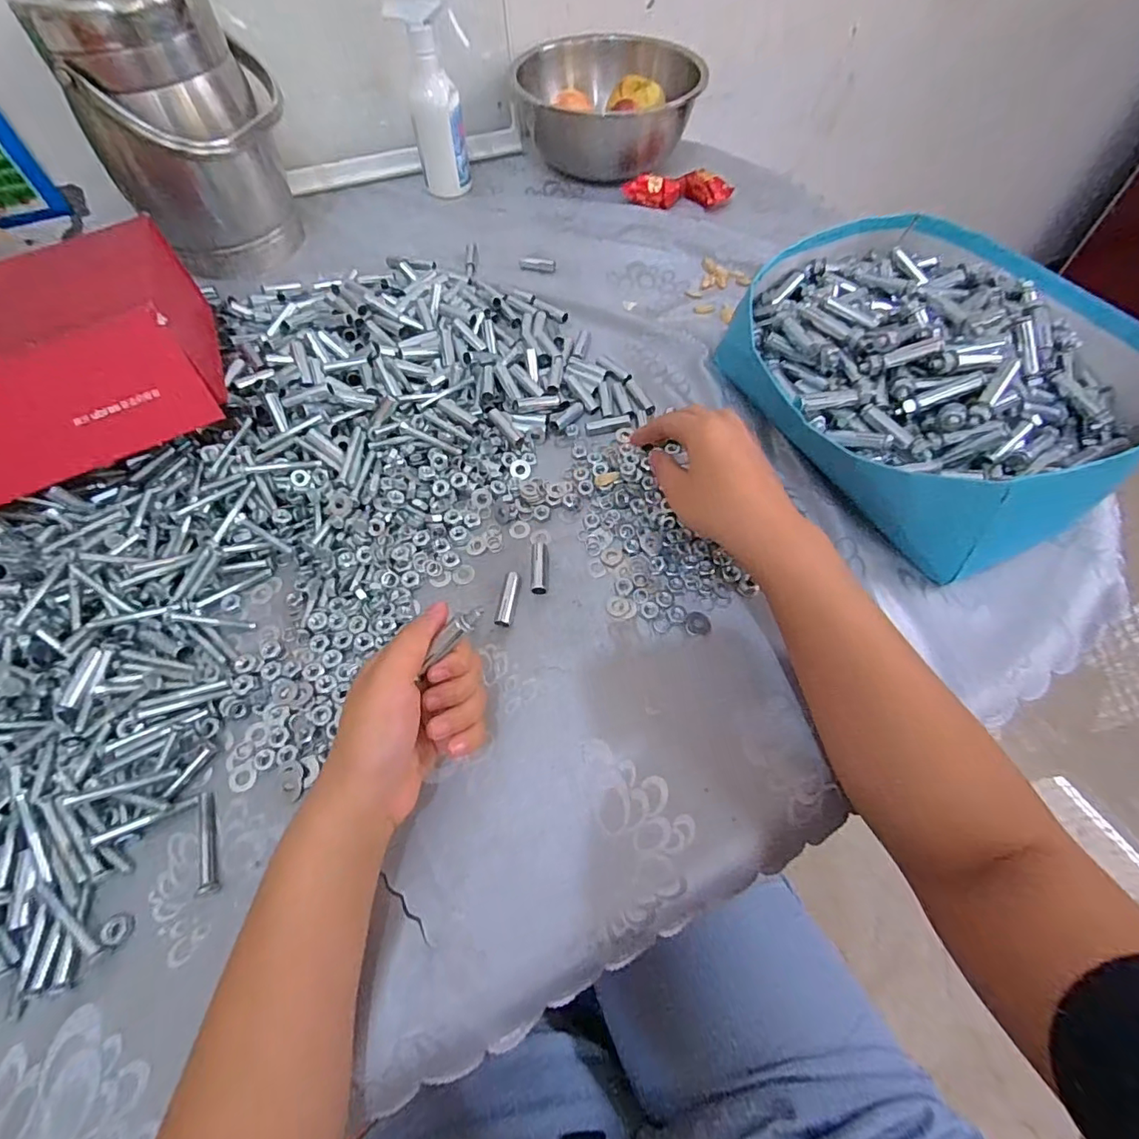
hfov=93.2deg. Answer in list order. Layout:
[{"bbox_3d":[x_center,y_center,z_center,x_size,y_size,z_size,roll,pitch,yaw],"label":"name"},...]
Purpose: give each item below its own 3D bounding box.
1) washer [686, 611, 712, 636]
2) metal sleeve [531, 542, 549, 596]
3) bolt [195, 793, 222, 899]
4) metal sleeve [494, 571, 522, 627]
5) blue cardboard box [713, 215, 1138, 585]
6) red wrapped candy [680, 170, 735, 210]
[{"bbox_3d":[0.090,0.037,0.376,0.017,0.004,0.016,0,59,0],"label":"washer"},{"bbox_3d":[-0.022,-0.001,0.396,0.012,0.008,0.041,-1,59,0],"label":"metal sleeve"},{"bbox_3d":[-0.210,0.156,0.309,0.012,0.006,0.055,-19,61,-11],"label":"bolt"},{"bbox_3d":[-0.043,0.021,0.382,0.010,0.012,0.041,11,60,7],"label":"metal sleeve"},{"bbox_3d":[0.282,-0.156,0.430,0.275,0.093,0.285,-30,64,-16],"label":"blue cardboard box"},{"bbox_3d":[0.166,-0.468,0.659,0.065,0.025,0.030,33,65,18],"label":"red wrapped candy"}]

